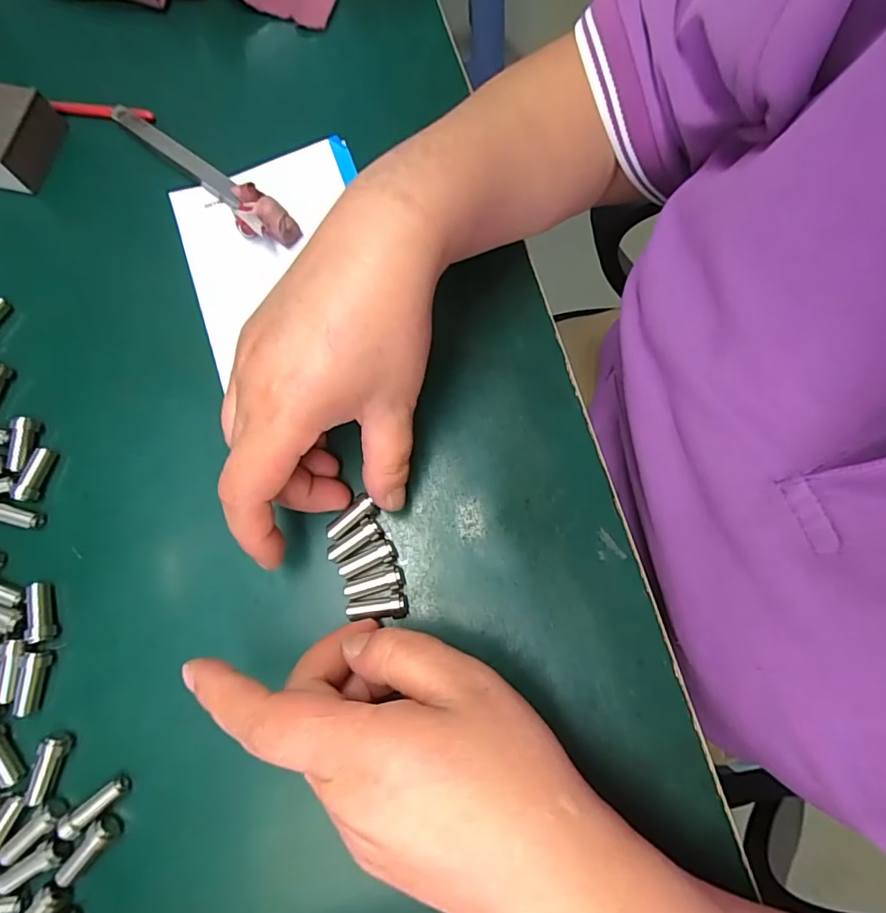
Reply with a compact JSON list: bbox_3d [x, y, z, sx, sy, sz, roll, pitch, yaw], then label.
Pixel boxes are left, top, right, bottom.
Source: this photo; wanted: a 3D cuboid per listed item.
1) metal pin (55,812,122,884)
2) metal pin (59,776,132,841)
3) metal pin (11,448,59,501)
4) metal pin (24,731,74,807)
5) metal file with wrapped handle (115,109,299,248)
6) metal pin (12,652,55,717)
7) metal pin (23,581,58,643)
[{"bbox_3d":[-0.147,0.163,0.214,0.011,0.008,0.029,35,78,10],"label":"metal pin"},{"bbox_3d":[-0.147,0.147,0.219,0.027,0.009,0.009,-39,78,-9],"label":"metal pin"},{"bbox_3d":[-0.200,0.009,0.254,0.009,0.009,0.027,15,76,5],"label":"metal pin"},{"bbox_3d":[-0.169,0.133,0.221,0.011,0.009,0.027,9,75,3],"label":"metal pin"},{"bbox_3d":[-0.135,-0.160,0.296,0.137,0.023,0.023,43,80,11],"label":"metal file with wrapped handle"},{"bbox_3d":[-0.182,0.100,0.230,0.009,0.008,0.026,0,75,1],"label":"metal pin"},{"bbox_3d":[-0.185,0.071,0.238,0.010,0.007,0.027,-19,76,-4],"label":"metal pin"}]

